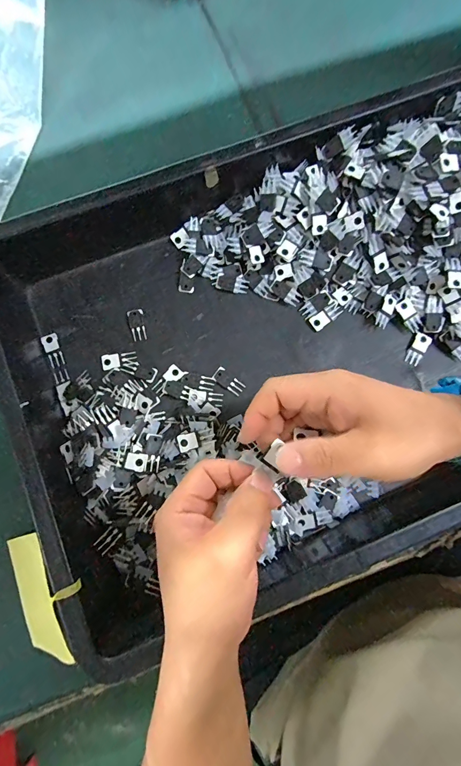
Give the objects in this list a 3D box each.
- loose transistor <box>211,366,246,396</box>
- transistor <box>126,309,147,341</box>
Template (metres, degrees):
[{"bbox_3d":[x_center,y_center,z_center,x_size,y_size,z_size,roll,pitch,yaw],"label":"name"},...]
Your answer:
[{"bbox_3d":[-0.002,-0.002,0.352,0.032,0.004,0.015,39,82,6],"label":"loose transistor"},{"bbox_3d":[-0.096,-0.061,0.359,0.016,0.004,0.033,-13,80,-3],"label":"transistor"}]

